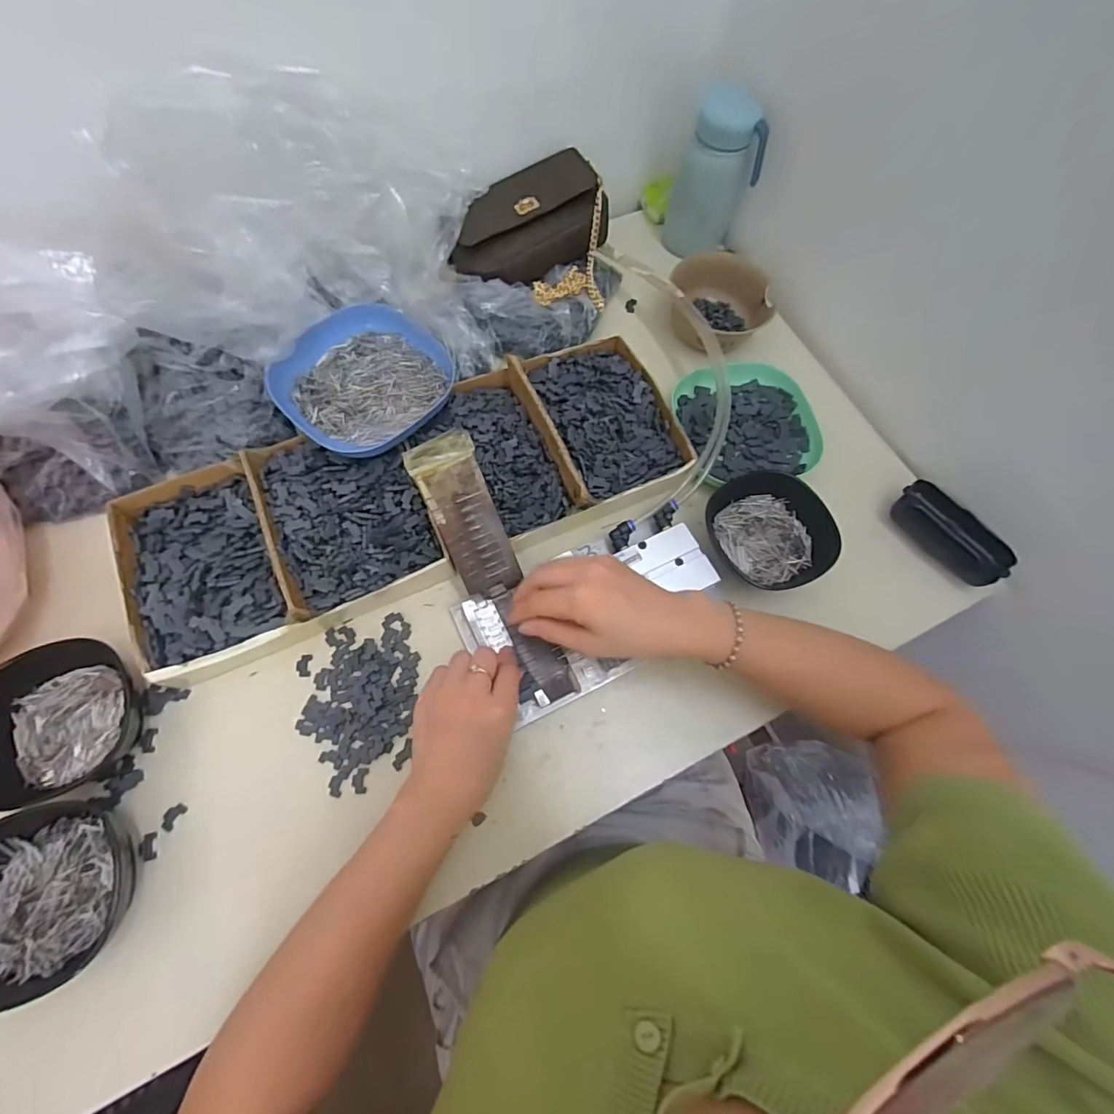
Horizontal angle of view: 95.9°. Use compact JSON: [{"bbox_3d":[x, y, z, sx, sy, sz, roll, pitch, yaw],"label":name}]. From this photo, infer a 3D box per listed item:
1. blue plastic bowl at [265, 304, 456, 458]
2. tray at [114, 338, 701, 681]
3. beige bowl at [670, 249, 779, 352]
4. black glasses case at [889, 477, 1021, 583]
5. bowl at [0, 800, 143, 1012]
[{"bbox_3d":[-0.170,-0.160,0.453,0.145,0.032,0.127,-40,75,-17],"label":"blue plastic bowl"},{"bbox_3d":[-0.119,-0.066,0.447,0.485,0.046,0.172,-22,71,-12],"label":"tray"},{"bbox_3d":[0.174,-0.270,0.539,0.114,0.050,0.097,18,68,4],"label":"beige bowl"},{"bbox_3d":[0.371,-0.023,0.477,0.047,0.035,0.109,-37,74,-16],"label":"black glasses case"},{"bbox_3d":[-0.337,0.226,0.335,0.105,0.049,0.112,-7,69,-6],"label":"bowl"}]

